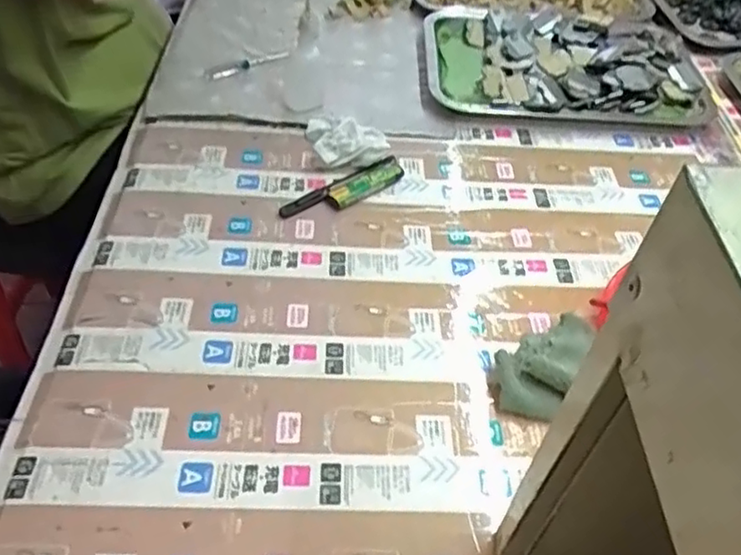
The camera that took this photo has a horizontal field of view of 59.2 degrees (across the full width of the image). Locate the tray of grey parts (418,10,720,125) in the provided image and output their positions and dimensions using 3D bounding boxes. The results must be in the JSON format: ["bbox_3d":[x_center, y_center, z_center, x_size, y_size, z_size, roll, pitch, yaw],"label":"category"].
[{"bbox_3d":[0.222,-0.253,0.749,0.309,0.030,0.218,2,48,1],"label":"tray of grey parts"}]

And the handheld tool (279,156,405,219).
[{"bbox_3d":[-0.021,-0.080,0.598,0.128,0.008,0.032,-29,55,-24],"label":"handheld tool"}]

